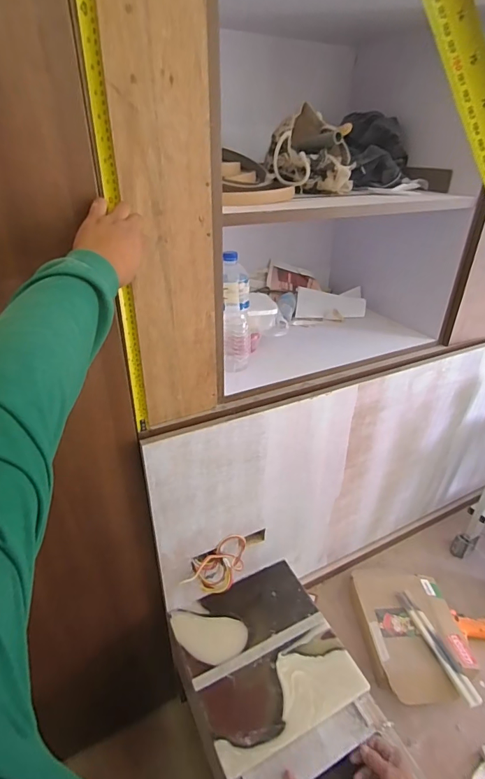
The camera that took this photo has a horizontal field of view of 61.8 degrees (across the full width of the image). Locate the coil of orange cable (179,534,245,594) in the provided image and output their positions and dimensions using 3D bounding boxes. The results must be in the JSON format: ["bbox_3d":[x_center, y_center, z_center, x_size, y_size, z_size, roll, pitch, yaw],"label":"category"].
[{"bbox_3d":[-0.065,0.415,1.001,0.135,0.065,0.159,17,63,9],"label":"coil of orange cable"}]

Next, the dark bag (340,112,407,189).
[{"bbox_3d":[0.337,-0.618,1.047,0.173,0.155,0.129,11,33,17],"label":"dark bag"}]

